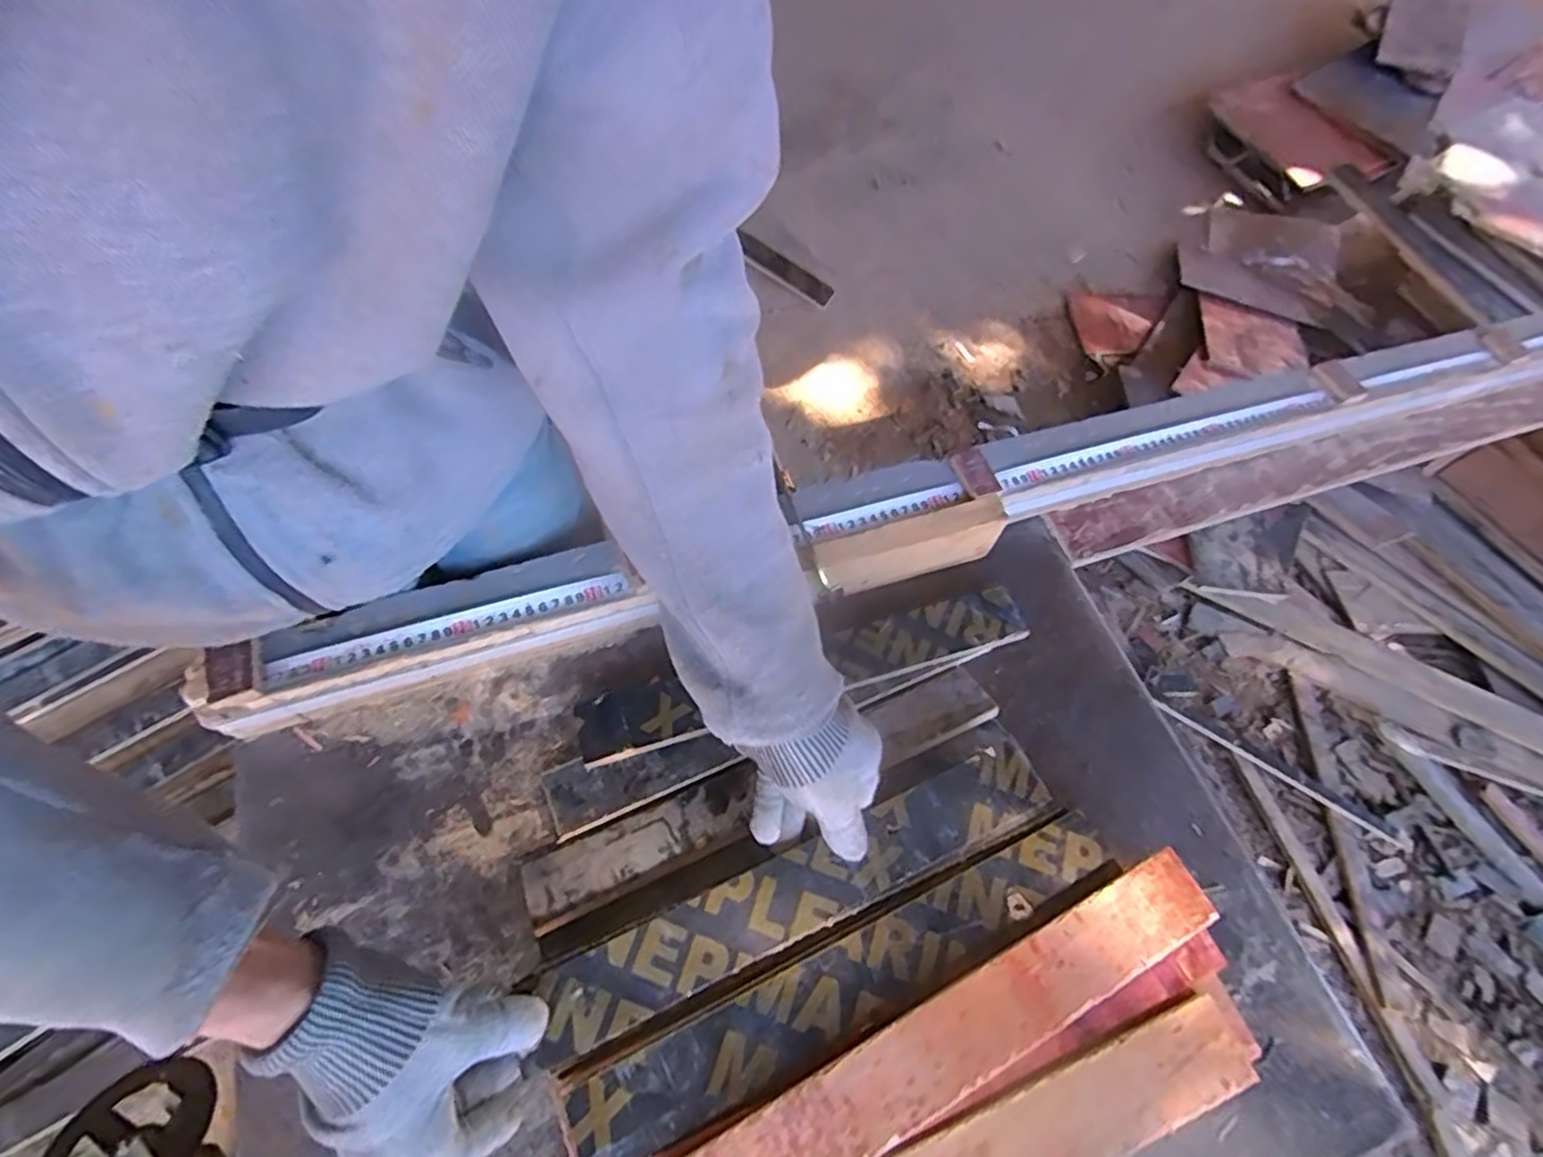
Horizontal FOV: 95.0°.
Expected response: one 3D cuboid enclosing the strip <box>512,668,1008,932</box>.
[{"bbox_3d":[0.000,0.157,0.535,0.376,0.019,0.051,-21,65,-15],"label":"strip"}]

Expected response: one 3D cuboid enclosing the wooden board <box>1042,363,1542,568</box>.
[{"bbox_3d":[0.804,-0.188,0.787,1.119,0.053,0.066,-15,63,-12],"label":"wooden board"}]

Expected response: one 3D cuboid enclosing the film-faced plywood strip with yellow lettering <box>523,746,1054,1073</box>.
[{"bbox_3d":[0.025,0.199,0.459,0.354,0.010,0.045,-20,65,-14],"label":"film-faced plywood strip with yellow lettering"}]

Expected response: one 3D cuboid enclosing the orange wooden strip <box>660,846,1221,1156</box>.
[{"bbox_3d":[0.108,0.270,0.416,0.370,0.011,0.050,-22,65,-15],"label":"orange wooden strip"}]

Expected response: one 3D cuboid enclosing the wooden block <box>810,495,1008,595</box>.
[{"bbox_3d":[0.118,-0.027,0.617,0.165,0.060,0.029,-15,63,-12],"label":"wooden block"}]

